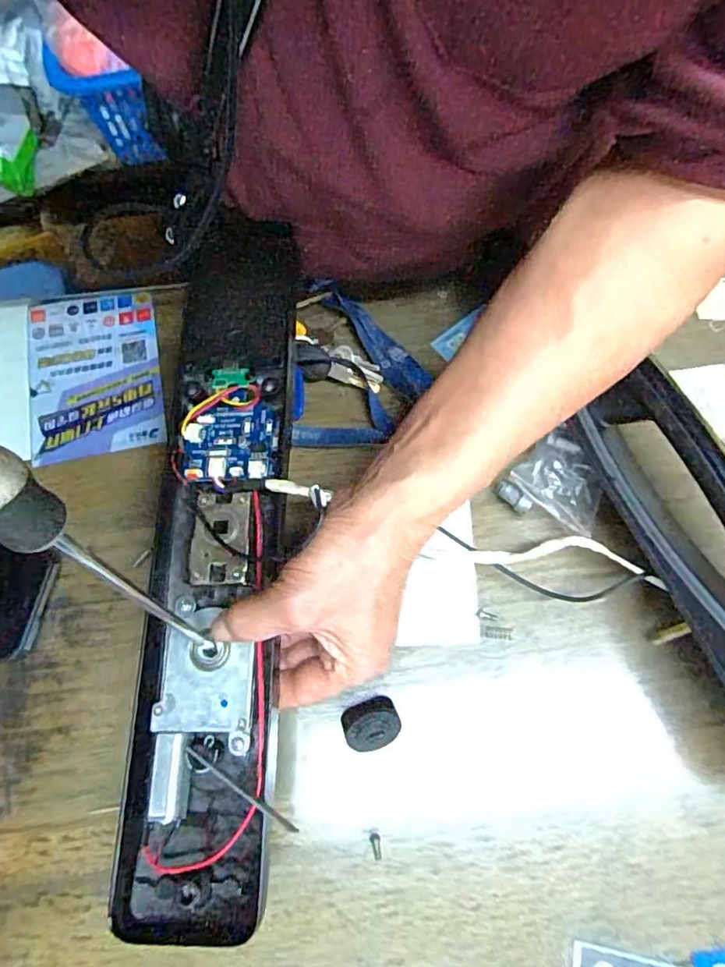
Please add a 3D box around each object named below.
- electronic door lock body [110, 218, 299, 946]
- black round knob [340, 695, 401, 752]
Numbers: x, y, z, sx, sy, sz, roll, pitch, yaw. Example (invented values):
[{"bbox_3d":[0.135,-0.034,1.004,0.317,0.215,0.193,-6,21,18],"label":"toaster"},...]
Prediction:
[{"bbox_3d":[-0.084,0.020,0.333,0.076,0.028,0.405,1,72,0],"label":"electronic door lock body"},{"bbox_3d":[0.005,0.143,0.344,0.034,0.019,0.027,-14,108,-4],"label":"black round knob"}]

